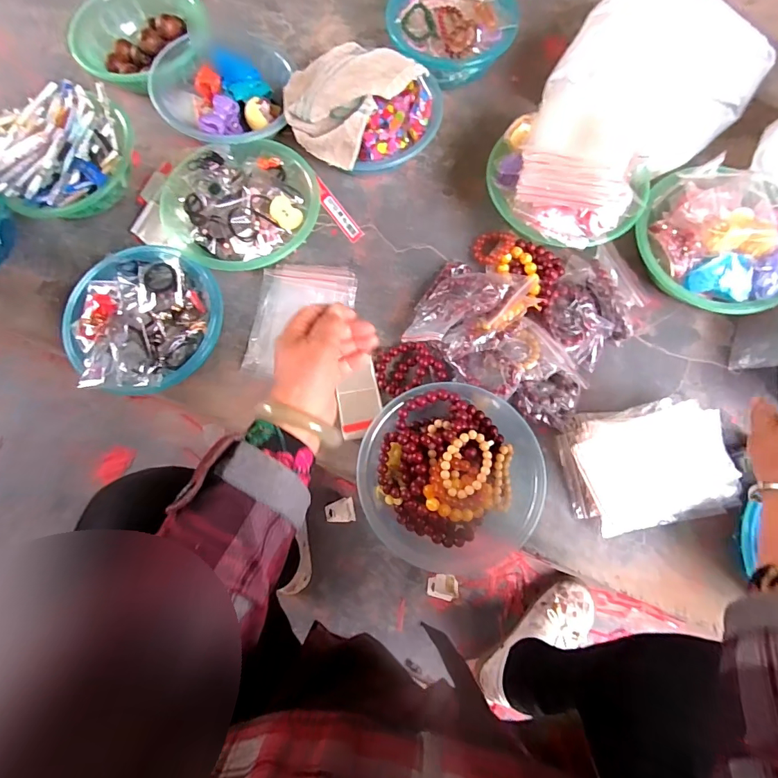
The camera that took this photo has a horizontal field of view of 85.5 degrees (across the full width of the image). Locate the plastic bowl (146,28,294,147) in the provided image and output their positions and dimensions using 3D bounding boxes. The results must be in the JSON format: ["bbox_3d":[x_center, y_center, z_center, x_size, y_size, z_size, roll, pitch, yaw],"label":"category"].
[{"bbox_3d":[-0.278,-0.514,0.725,0.224,0.063,0.244,7,76,3],"label":"plastic bowl"}]

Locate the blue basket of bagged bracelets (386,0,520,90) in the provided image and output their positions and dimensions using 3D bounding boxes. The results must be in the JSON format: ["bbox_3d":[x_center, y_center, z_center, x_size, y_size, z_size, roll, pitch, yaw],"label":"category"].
[{"bbox_3d":[0.110,-0.645,0.759,0.226,0.091,0.208,0,76,1],"label":"blue basket of bagged bracelets"}]

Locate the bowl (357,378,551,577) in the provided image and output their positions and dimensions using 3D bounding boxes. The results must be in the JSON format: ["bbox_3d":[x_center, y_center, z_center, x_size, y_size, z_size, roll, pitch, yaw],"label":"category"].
[{"bbox_3d":[0.082,0.112,0.562,0.230,0.074,0.243,0,76,1],"label":"bowl"}]

